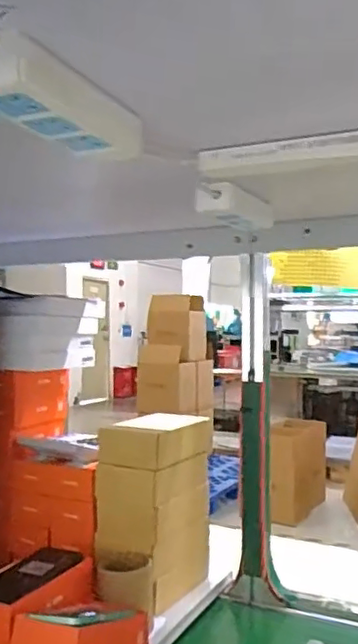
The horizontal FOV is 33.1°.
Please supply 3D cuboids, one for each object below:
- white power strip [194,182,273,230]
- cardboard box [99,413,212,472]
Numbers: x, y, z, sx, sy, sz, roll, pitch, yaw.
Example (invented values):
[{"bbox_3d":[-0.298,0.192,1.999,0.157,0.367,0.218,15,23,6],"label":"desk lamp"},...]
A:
[{"bbox_3d":[0.074,-0.148,0.782,0.055,0.037,0.166,0,0,33],"label":"white power strip"},{"bbox_3d":[-0.038,0.201,1.040,0.132,0.065,0.178,0,0,28],"label":"cardboard box"}]

